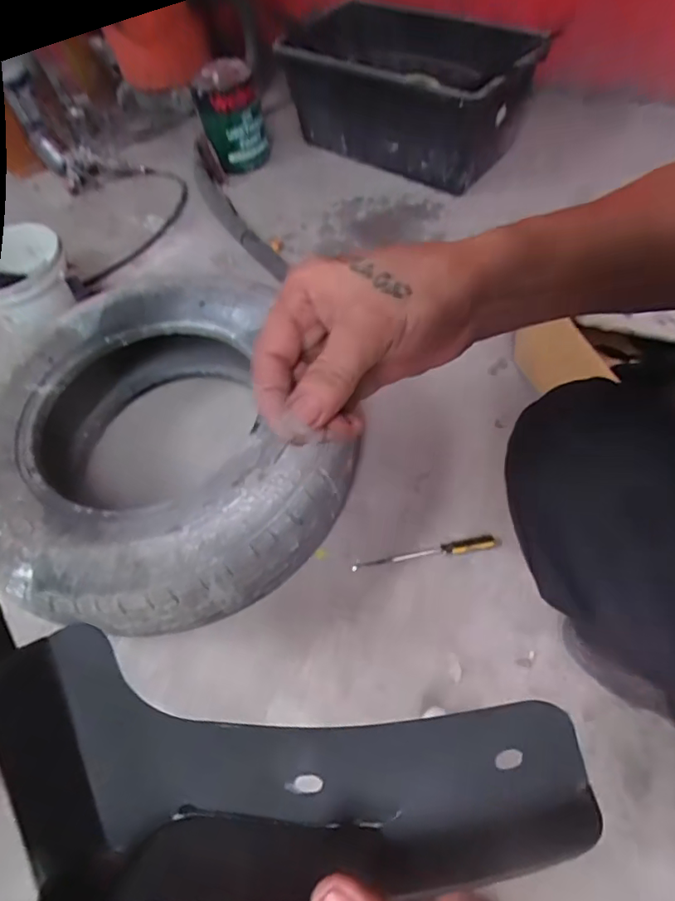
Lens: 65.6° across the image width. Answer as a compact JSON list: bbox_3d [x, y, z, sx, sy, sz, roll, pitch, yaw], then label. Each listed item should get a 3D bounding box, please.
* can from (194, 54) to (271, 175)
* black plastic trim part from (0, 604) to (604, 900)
[{"bbox_3d":[-0.250,-0.794,1.245,0.140,0.202,0.143,-4,58,6],"label":"can"},{"bbox_3d":[-0.028,0.152,0.236,0.272,0.063,0.096,6,55,1],"label":"black plastic trim part"}]

